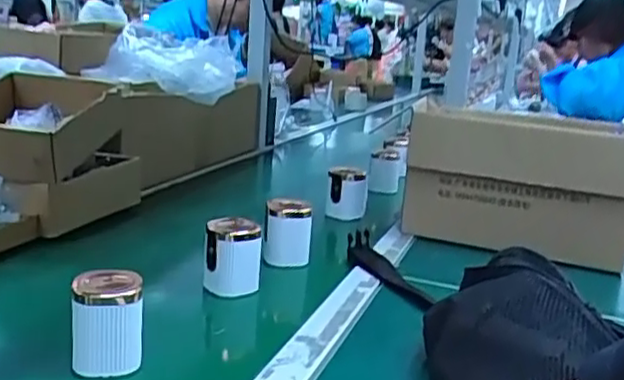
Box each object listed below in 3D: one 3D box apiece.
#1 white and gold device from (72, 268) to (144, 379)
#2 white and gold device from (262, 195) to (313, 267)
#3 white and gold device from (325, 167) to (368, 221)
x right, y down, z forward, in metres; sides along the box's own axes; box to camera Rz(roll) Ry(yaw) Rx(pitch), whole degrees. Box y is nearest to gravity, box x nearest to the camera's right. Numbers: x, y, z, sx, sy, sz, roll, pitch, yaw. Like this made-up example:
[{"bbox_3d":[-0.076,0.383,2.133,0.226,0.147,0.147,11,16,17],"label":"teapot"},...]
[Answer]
[{"bbox_3d":[-0.165,0.106,0.555,0.052,0.071,0.045,1,14,-14],"label":"white and gold device"},{"bbox_3d":[-0.028,0.051,0.817,0.057,0.072,0.052,4,13,-2],"label":"white and gold device"},{"bbox_3d":[0.054,0.007,1.049,0.064,0.075,0.062,6,14,8],"label":"white and gold device"}]

